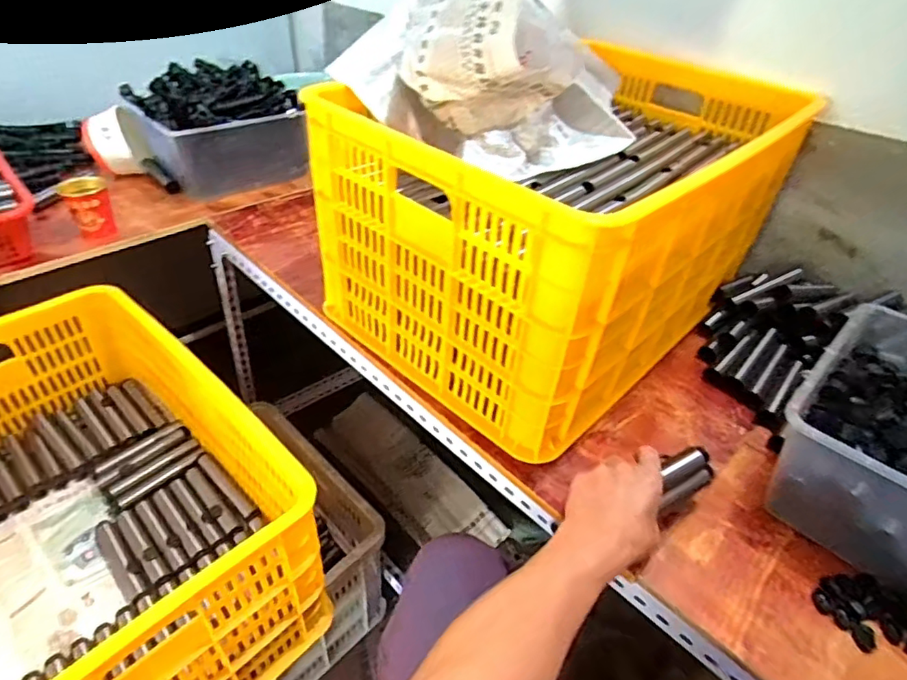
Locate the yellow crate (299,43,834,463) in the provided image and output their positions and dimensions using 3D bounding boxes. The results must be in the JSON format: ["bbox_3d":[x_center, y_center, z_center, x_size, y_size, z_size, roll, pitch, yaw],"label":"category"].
[{"bbox_3d":[0.166,-0.178,0.768,0.584,0.296,0.389,-30,51,-35],"label":"yellow crate"}]

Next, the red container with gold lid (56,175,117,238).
[{"bbox_3d":[-0.610,-0.219,0.916,0.068,0.087,0.065,-24,47,-31],"label":"red container with gold lid"}]

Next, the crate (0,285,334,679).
[{"bbox_3d":[-0.521,0.244,0.743,0.598,0.303,0.422,32,46,29],"label":"crate"}]

